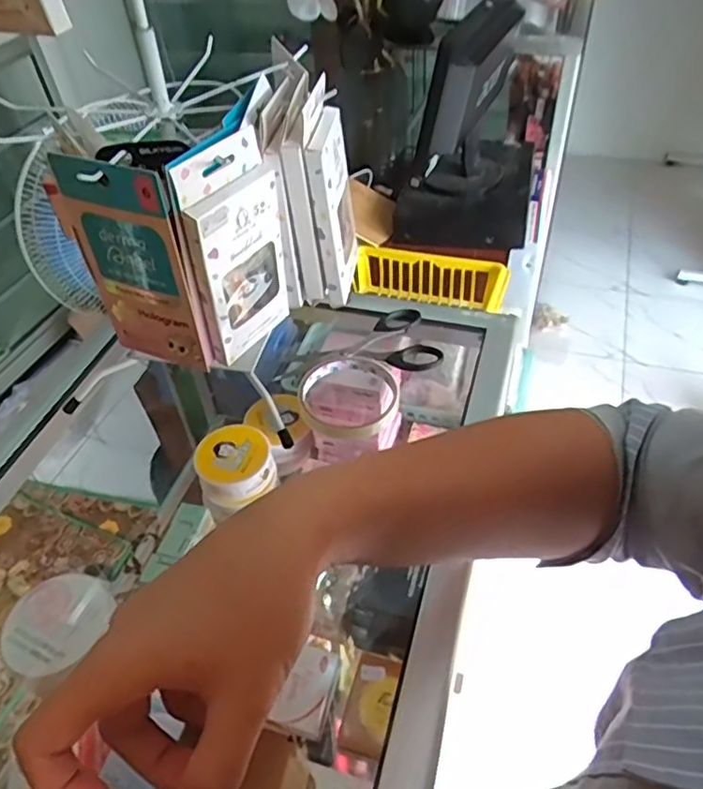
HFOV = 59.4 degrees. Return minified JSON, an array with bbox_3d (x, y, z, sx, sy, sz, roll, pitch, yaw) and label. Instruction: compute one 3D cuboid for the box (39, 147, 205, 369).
[{"bbox_3d":[-0.142,-0.081,0.396,0.085,0.141,0.016,20,50,22],"label":"box"}]

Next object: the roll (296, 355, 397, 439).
[{"bbox_3d":[-0.002,-0.003,0.522,0.085,0.016,0.099,1,45,6],"label":"roll"}]

